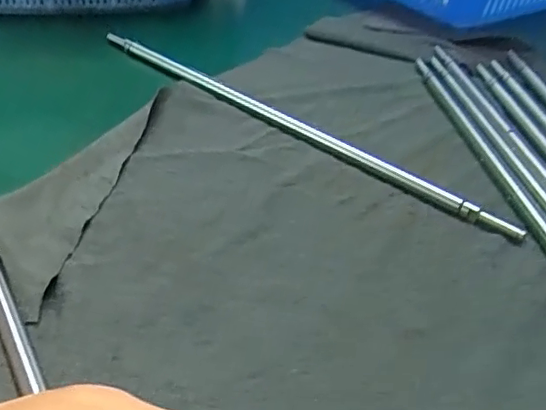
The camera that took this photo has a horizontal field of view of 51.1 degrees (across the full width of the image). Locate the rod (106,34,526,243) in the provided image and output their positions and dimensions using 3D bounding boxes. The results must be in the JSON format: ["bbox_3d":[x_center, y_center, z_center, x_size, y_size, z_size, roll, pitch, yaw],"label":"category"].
[{"bbox_3d":[0.000,-0.047,0.298,0.270,0.008,0.008,30,47,30],"label":"rod"}]

